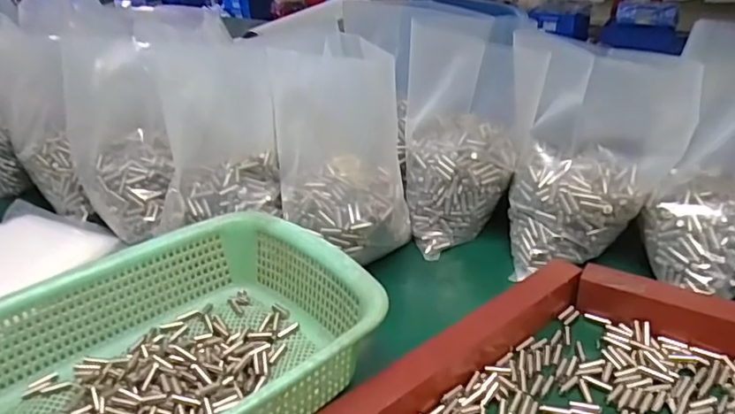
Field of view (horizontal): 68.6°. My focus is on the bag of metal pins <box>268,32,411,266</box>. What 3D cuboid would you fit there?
[{"bbox_3d":[-0.026,-0.050,0.522,0.125,0.190,0.111,-4,31,1],"label":"bag of metal pins"}]

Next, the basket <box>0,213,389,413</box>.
[{"bbox_3d":[-0.149,0.111,0.386,0.298,0.086,0.228,-24,36,-30],"label":"basket"}]

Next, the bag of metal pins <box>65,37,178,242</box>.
[{"bbox_3d":[-0.282,-0.085,0.617,0.103,0.245,0.082,-8,0,-5],"label":"bag of metal pins"}]

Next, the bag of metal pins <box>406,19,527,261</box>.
[{"bbox_3d":[0.100,-0.077,0.572,0.117,0.203,0.116,-6,29,-3],"label":"bag of metal pins"}]

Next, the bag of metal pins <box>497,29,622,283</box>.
[{"bbox_3d":[0.207,-0.050,0.505,0.134,0.194,0.096,0,29,8],"label":"bag of metal pins"}]

